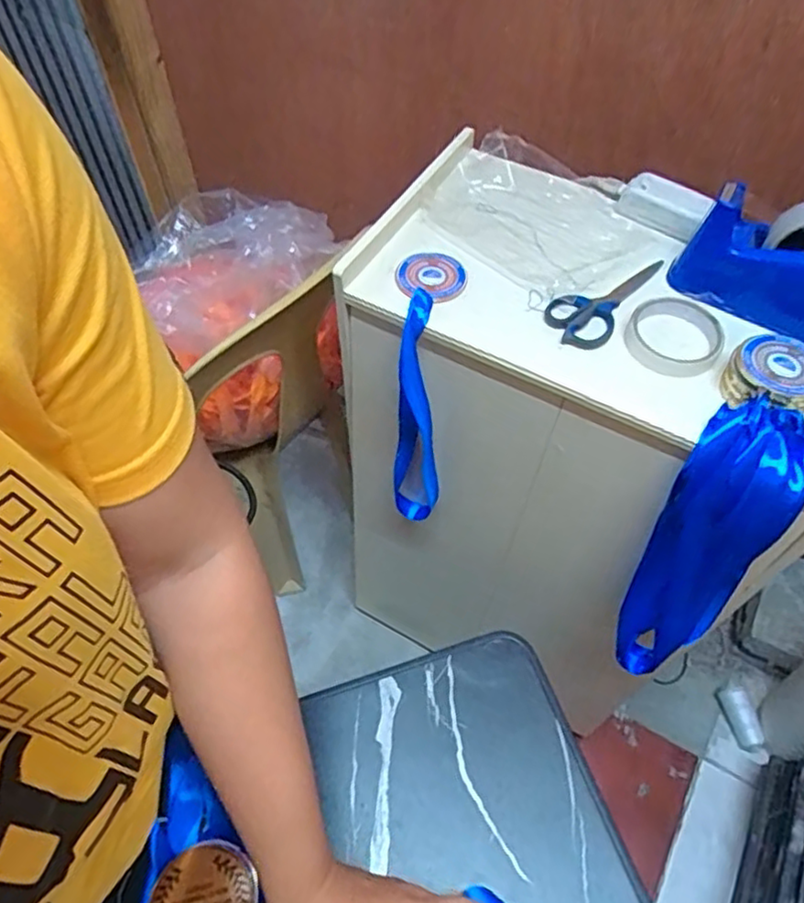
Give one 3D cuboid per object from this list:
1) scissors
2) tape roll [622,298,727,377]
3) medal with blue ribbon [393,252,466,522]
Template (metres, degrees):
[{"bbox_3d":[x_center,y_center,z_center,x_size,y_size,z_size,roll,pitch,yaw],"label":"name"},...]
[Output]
[{"bbox_3d":[0.201,-0.159,0.678,0.065,0.011,0.156,31,60,19],"label":"scissors"},{"bbox_3d":[0.262,-0.114,0.639,0.085,0.020,0.092,25,59,16],"label":"tape roll"},{"bbox_3d":[0.023,-0.062,0.789,0.069,0.315,0.151,5,55,3],"label":"medal with blue ribbon"}]

